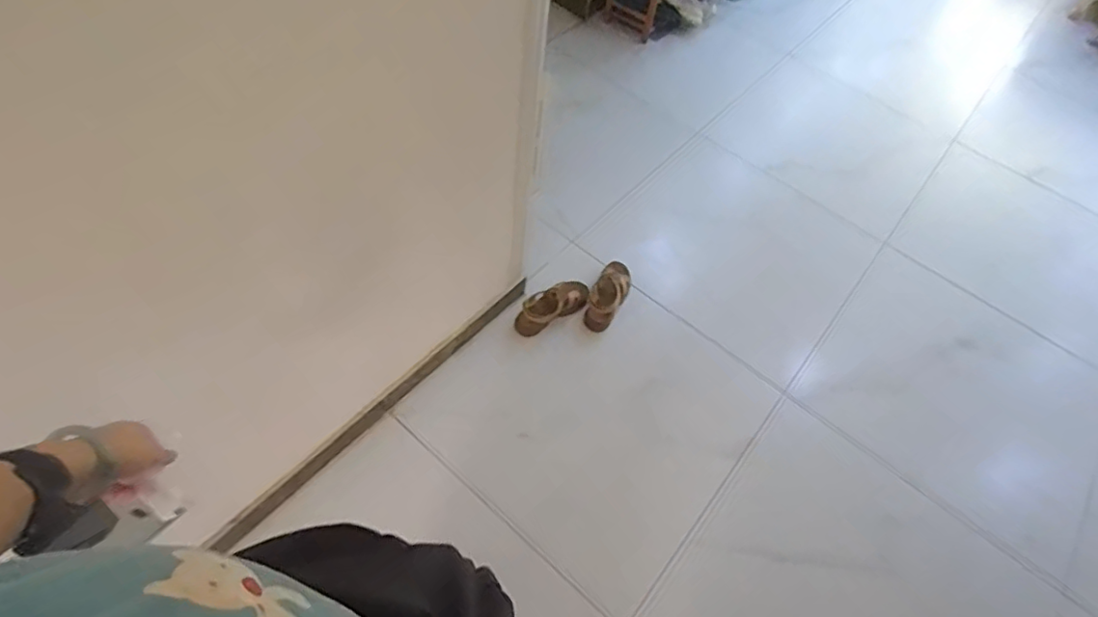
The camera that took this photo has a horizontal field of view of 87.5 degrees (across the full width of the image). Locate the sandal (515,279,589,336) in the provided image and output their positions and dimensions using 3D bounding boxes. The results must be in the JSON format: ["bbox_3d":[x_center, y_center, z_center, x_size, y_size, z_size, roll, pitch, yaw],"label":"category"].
[{"bbox_3d":[0.007,-0.002,1.732,0.245,0.100,0.101,-31,65,-23],"label":"sandal"}]

